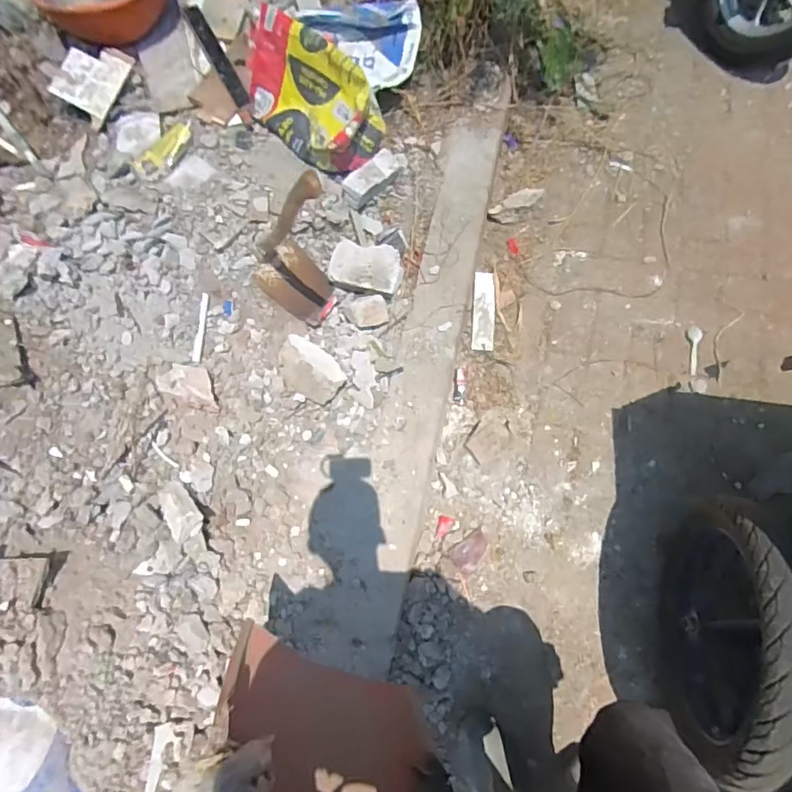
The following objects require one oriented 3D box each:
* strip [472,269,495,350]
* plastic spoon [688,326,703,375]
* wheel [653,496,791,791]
[{"bbox_3d":[0.252,-0.247,1.481,0.061,0.010,0.237,2,77,7],"label":"strip"},{"bbox_3d":[0.798,-0.121,1.377,0.037,0.009,0.144,12,68,9],"label":"plastic spoon"},{"bbox_3d":[0.590,0.422,0.939,0.096,0.482,0.466,12,67,8],"label":"wheel"}]

